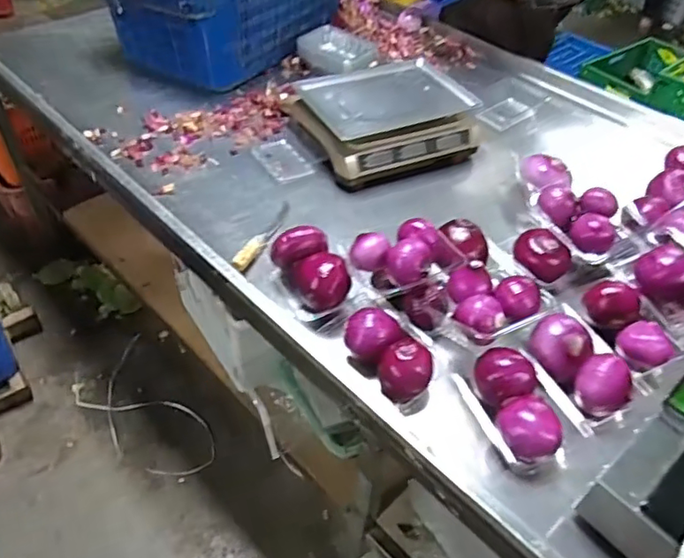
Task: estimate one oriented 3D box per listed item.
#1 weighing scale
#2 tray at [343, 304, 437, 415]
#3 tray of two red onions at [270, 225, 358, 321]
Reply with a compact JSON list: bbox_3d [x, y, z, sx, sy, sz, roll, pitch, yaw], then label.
[{"bbox_3d":[0.077,-0.306,1.056,0.310,0.108,0.270,-12,48,-17],"label":"weighing scale"},{"bbox_3d":[0.061,0.097,0.741,0.092,0.076,0.145,-26,54,-28],"label":"tray"},{"bbox_3d":[-0.043,-0.010,0.801,0.087,0.080,0.116,-17,50,-21],"label":"tray of two red onions"}]

